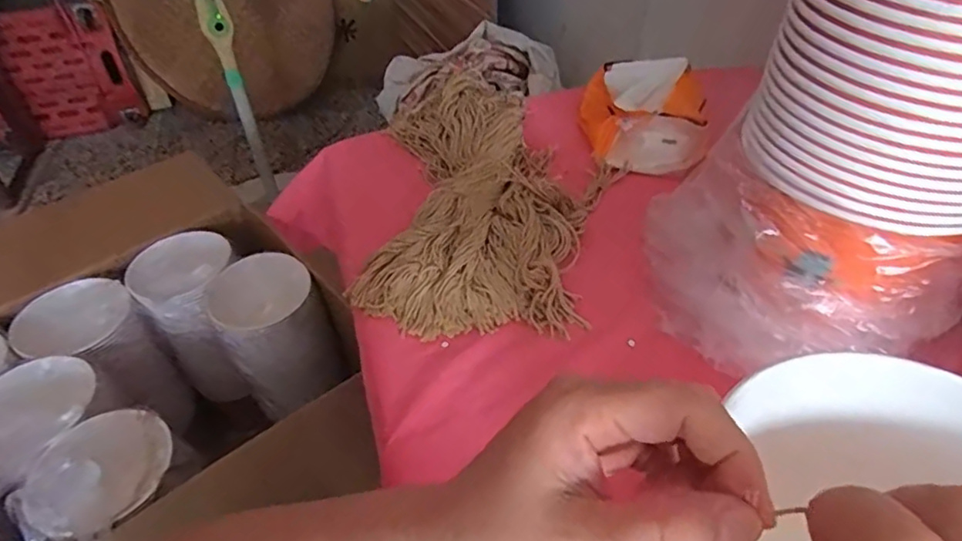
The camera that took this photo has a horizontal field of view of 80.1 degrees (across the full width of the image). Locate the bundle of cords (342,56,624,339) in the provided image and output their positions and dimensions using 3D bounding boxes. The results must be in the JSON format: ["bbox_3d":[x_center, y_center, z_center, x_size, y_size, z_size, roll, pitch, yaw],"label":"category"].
[{"bbox_3d":[0.009,-0.087,0.539,0.215,0.041,0.334,1,44,3],"label":"bundle of cords"}]

